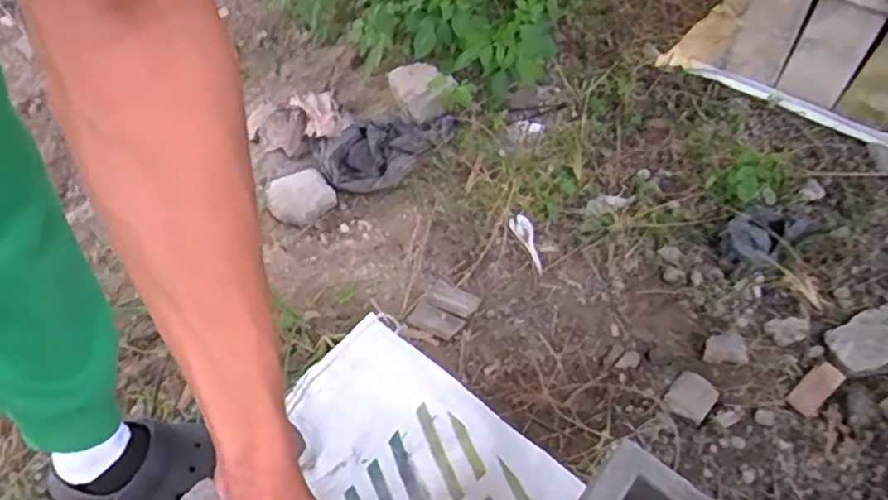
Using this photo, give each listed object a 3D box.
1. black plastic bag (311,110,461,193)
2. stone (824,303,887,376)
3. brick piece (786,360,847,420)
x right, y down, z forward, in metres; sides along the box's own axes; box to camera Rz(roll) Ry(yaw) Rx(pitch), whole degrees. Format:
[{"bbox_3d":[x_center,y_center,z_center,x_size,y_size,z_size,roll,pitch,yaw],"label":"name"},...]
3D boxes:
[{"bbox_3d":[-0.101,-0.182,1.108,0.225,0.031,0.153,-34,62,-10],"label":"black plastic bag"},{"bbox_3d":[0.578,0.112,0.839,0.155,0.041,0.083,-17,44,-18],"label":"stone"},{"bbox_3d":[0.468,0.174,0.811,0.087,0.013,0.033,-28,48,-28],"label":"brick piece"}]

